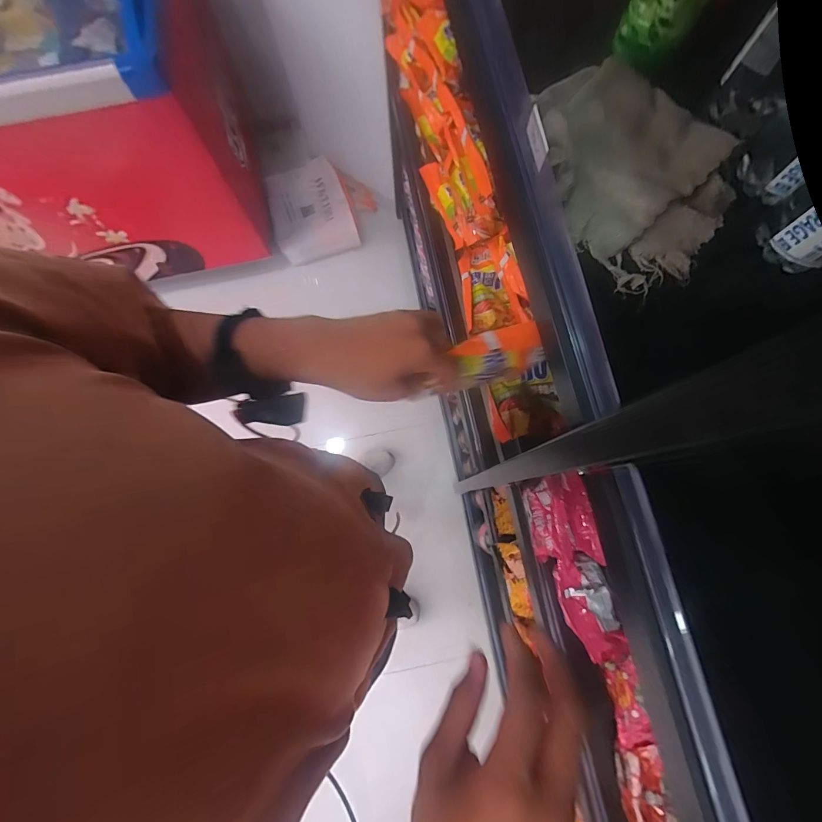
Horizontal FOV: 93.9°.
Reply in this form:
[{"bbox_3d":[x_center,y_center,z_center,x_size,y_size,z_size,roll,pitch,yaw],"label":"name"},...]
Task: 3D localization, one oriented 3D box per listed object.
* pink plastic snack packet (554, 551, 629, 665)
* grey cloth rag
[{"bbox_3d":[0.219,0.240,0.470,0.060,0.022,0.121,-14,77,-3],"label":"pink plastic snack packet"},{"bbox_3d":[0.190,-0.219,0.337,0.143,0.033,0.212,-18,77,-4],"label":"grey cloth rag"}]

